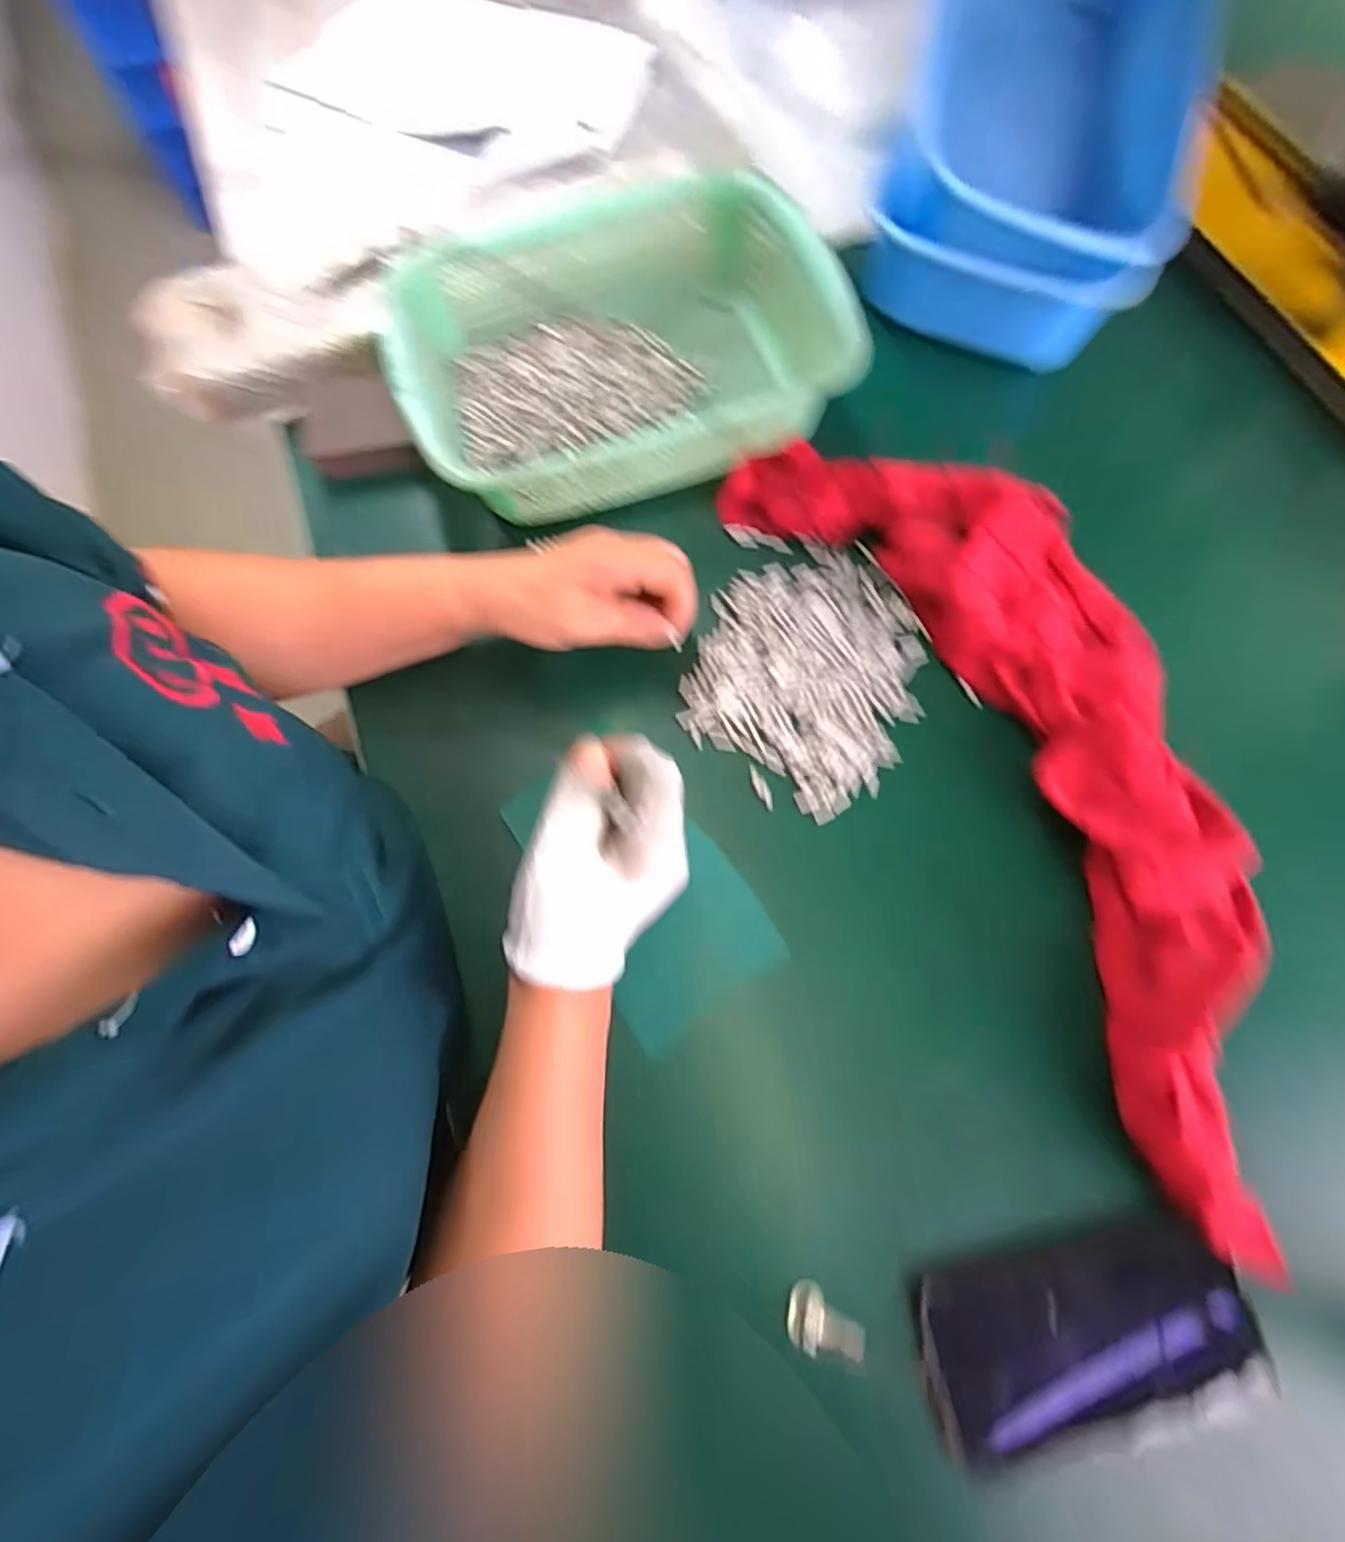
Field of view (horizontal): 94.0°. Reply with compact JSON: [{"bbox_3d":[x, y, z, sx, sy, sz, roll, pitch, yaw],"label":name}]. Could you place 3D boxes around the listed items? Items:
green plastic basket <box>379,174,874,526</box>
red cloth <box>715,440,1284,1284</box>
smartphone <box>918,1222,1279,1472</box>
[{"bbox_3d":[-0.042,-0.297,0.448,0.297,0.081,0.222,-19,74,-8],"label":"green plastic basket"},{"bbox_3d":[0.228,-0.024,0.387,0.179,0.055,0.514,-25,75,-10],"label":"red cloth"},{"bbox_3d":[0.201,0.276,0.305,0.153,0.013,0.081,-12,71,0],"label":"smartphone"}]

